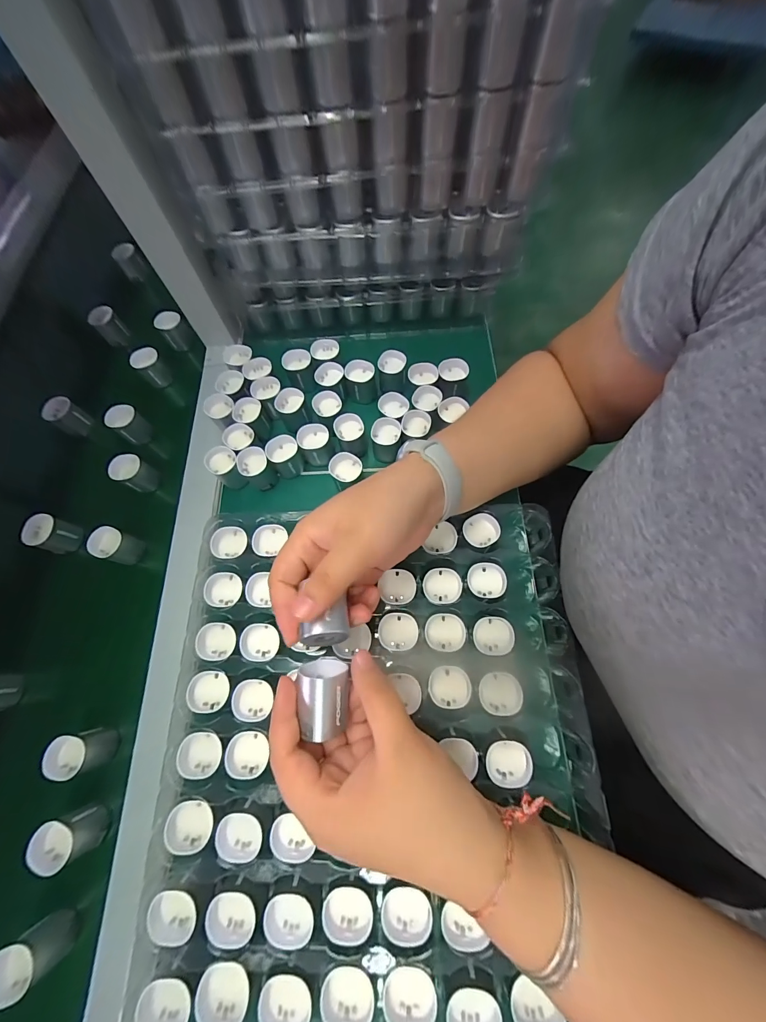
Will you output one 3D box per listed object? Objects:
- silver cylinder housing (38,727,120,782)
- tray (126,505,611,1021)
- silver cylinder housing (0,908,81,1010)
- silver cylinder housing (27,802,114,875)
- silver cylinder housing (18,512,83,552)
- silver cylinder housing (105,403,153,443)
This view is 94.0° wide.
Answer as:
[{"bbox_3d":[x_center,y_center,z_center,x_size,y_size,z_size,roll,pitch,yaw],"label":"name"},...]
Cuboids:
[{"bbox_3d":[-0.237,0.190,0.282,0.029,0.038,0.029,-1,69,3],"label":"silver cylinder housing"},{"bbox_3d":[-0.003,0.156,0.268,0.295,0.043,0.322,-3,69,2],"label":"tray"},{"bbox_3d":[-0.236,0.299,0.242,0.025,0.041,0.030,-34,71,-10],"label":"silver cylinder housing"},{"bbox_3d":[-0.230,0.239,0.264,0.031,0.033,0.030,-1,69,3],"label":"silver cylinder housing"},{"bbox_3d":[-0.323,0.023,0.351,0.030,0.034,0.031,12,70,7],"label":"silver cylinder housing"},{"bbox_3d":[-0.277,-0.095,0.393,0.028,0.035,0.030,-1,69,3],"label":"silver cylinder housing"}]

